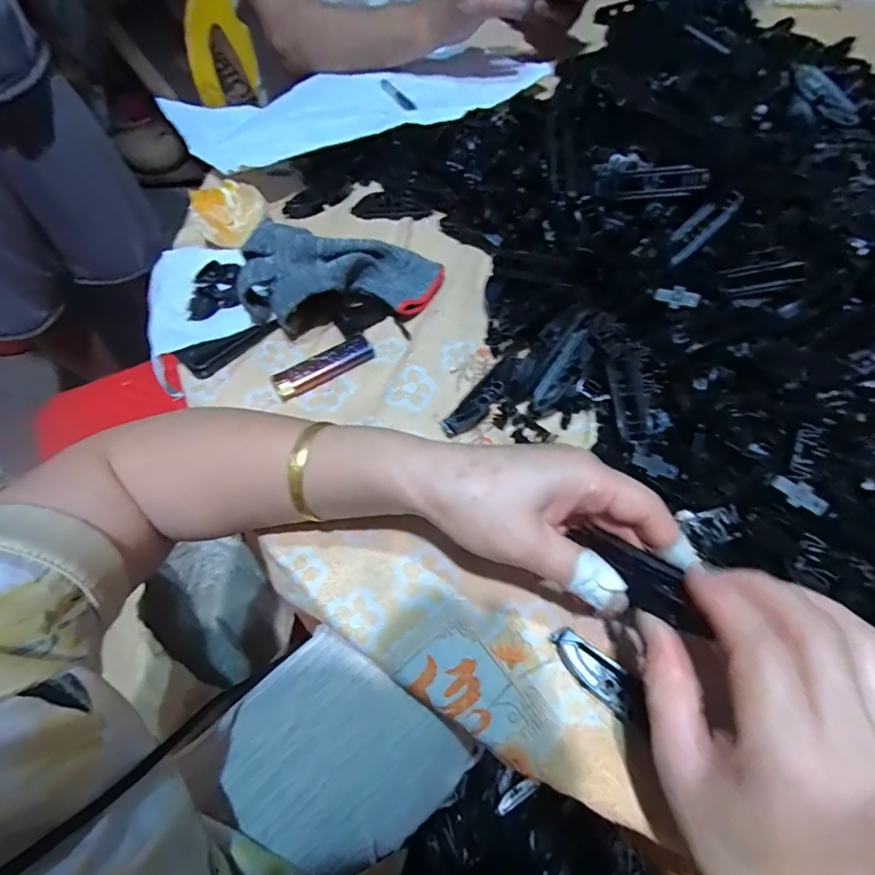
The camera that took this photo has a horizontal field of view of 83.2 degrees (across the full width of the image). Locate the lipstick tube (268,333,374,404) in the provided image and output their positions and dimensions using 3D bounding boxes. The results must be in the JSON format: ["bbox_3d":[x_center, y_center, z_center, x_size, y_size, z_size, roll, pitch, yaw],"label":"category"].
[{"bbox_3d":[-0.086,-0.054,0.376,0.078,0.013,0.022,-28,59,-14],"label":"lipstick tube"}]

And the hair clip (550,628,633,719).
[{"bbox_3d":[0.078,0.117,0.248,0.046,0.009,0.018,33,64,23],"label":"hair clip"}]

